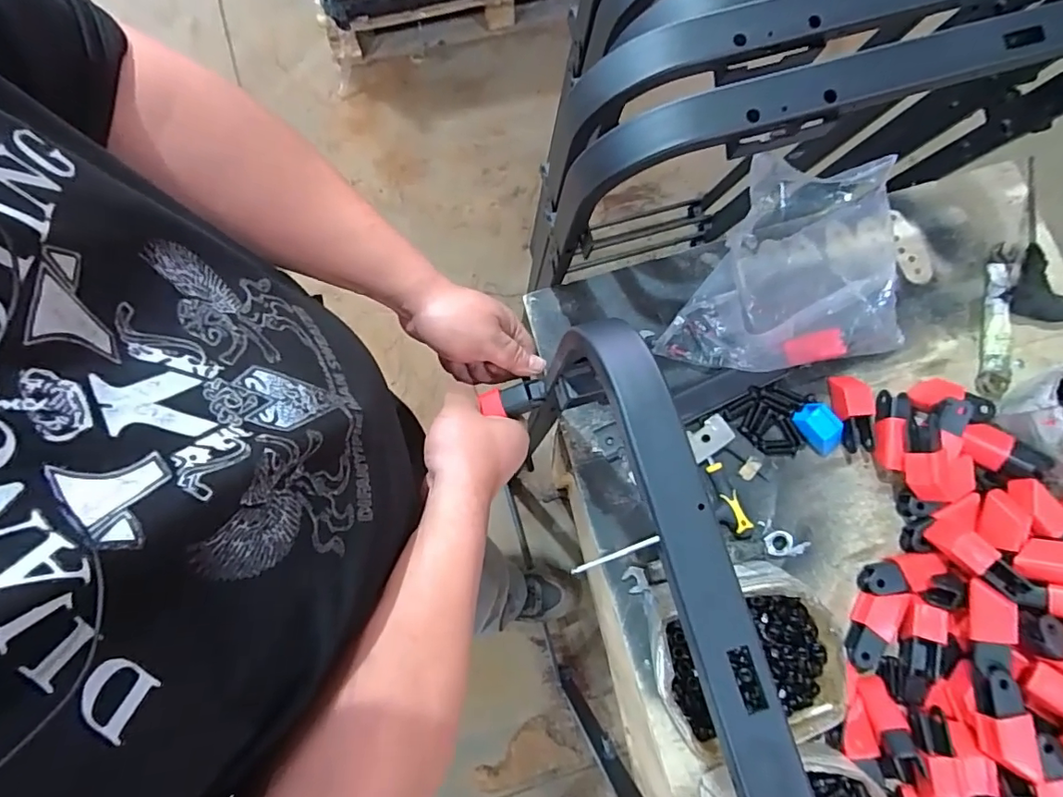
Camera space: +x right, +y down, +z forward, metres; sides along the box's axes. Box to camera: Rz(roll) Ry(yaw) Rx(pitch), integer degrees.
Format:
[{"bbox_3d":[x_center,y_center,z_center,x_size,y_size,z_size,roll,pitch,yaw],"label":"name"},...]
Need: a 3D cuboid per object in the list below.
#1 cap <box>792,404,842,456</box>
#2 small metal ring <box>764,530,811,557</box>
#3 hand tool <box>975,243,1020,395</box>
[{"bbox_3d":[0.319,0.030,0.580,0.040,0.030,0.057,-44,82,-8],"label":"cap"},{"bbox_3d":[0.272,0.155,0.558,0.052,0.008,0.026,9,78,-11],"label":"small metal ring"},{"bbox_3d":[0.534,-0.095,0.601,0.040,0.020,0.181,16,79,4],"label":"hand tool"}]

